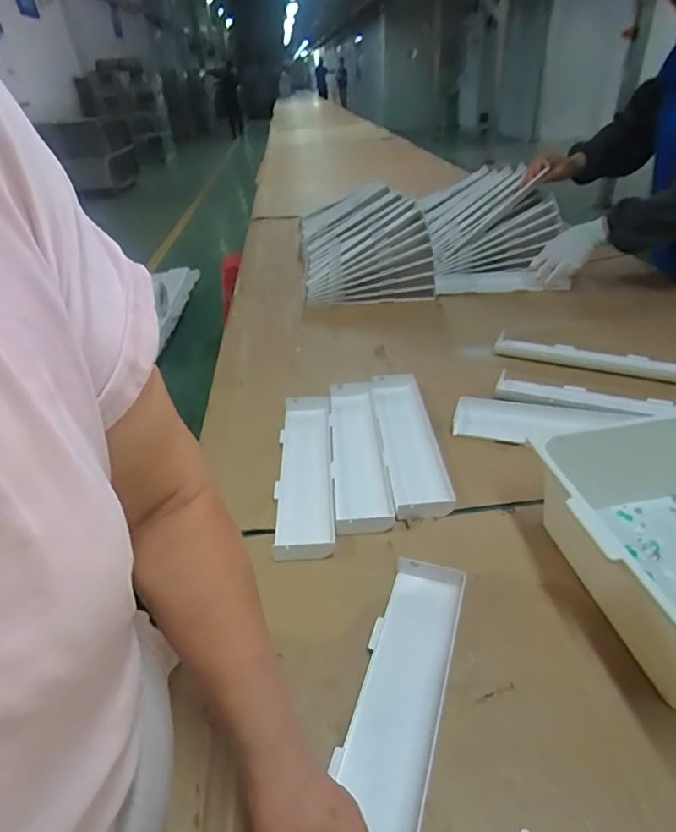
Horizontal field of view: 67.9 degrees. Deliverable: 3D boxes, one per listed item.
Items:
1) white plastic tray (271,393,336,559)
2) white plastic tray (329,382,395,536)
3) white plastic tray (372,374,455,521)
[{"bbox_3d":[-0.049,0.068,0.726,0.075,0.025,0.339,-5,34,1],"label":"white plastic tray"},{"bbox_3d":[0.027,0.039,0.757,0.072,0.021,0.343,-5,34,0],"label":"white plastic tray"},{"bbox_3d":[0.105,0.025,0.763,0.077,0.030,0.337,-5,34,1],"label":"white plastic tray"}]

